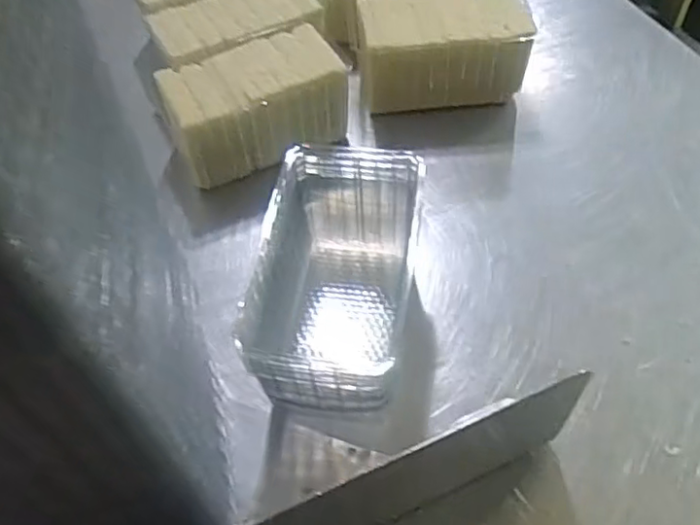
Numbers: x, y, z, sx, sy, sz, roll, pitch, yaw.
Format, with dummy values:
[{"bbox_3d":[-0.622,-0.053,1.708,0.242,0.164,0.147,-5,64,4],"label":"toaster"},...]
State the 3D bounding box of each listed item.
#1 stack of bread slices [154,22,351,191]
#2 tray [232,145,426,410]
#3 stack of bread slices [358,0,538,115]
[{"bbox_3d":[-0.099,-0.170,0.704,0.188,0.086,0.111,-21,55,-11],"label":"stack of bread slices"},{"bbox_3d":[-0.010,0.020,0.556,0.119,0.118,0.217,5,54,8],"label":"tray"},{"bbox_3d":[0.108,-0.241,0.749,0.183,0.110,0.125,-5,53,0],"label":"stack of bread slices"}]

